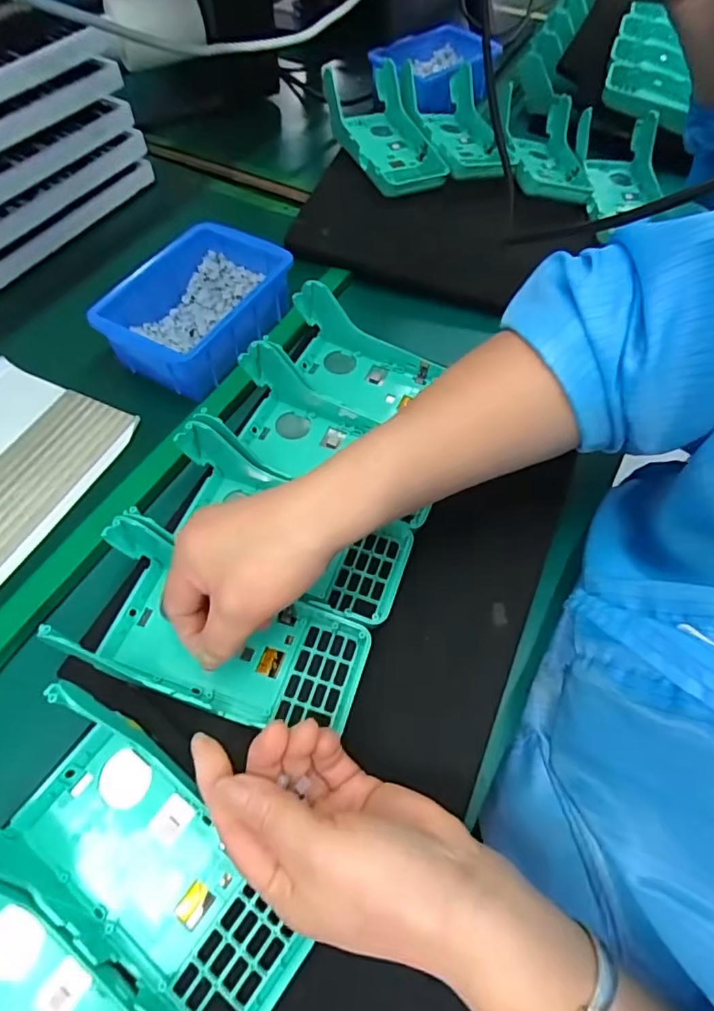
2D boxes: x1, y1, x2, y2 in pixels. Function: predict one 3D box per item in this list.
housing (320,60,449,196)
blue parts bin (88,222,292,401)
[{"bbox_3d":[0.028,-0.406,0.586,0.090,0.048,0.174,-15,59,-10],"label":"housing"},{"bbox_3d":[-0.130,-0.162,0.450,0.103,0.052,0.148,25,61,14],"label":"blue parts bin"}]

